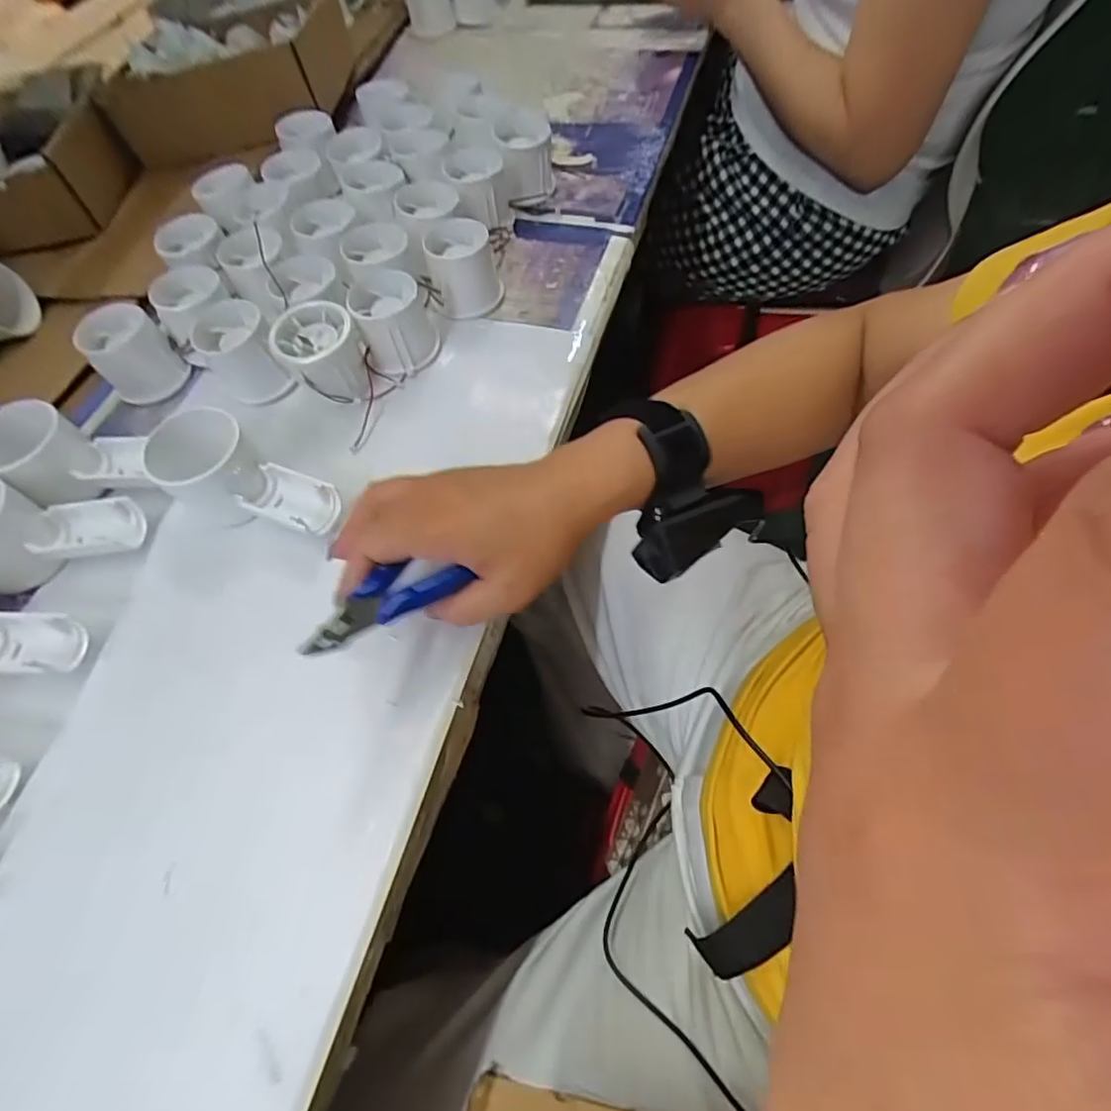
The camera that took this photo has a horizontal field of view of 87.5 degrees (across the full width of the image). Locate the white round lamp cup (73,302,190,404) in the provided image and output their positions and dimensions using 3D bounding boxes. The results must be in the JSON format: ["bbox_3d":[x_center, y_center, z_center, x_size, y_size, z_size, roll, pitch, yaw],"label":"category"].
[{"bbox_3d":[-0.318,-0.152,0.434,0.050,0.052,0.051,-2,62,3],"label":"white round lamp cup"}]

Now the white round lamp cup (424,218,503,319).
[{"bbox_3d":[-0.073,-0.223,0.450,0.054,0.049,0.056,-2,62,3],"label":"white round lamp cup"}]

